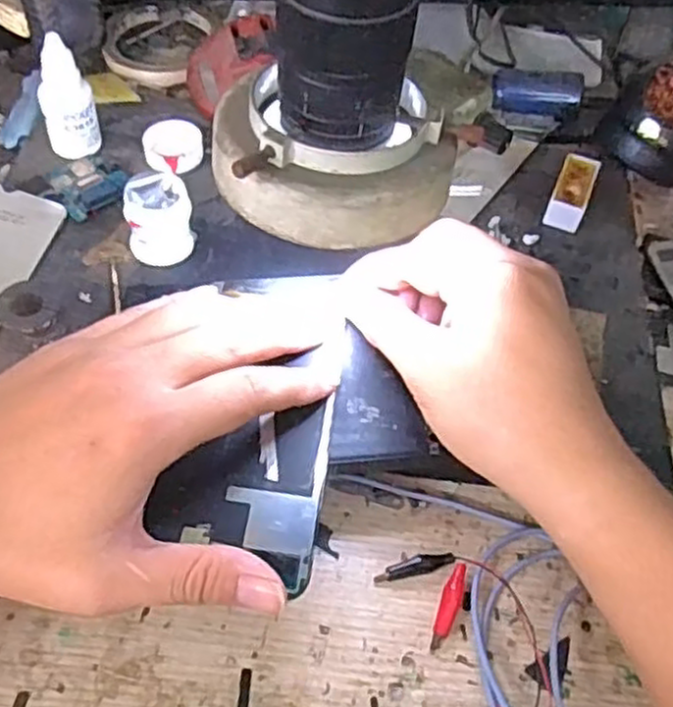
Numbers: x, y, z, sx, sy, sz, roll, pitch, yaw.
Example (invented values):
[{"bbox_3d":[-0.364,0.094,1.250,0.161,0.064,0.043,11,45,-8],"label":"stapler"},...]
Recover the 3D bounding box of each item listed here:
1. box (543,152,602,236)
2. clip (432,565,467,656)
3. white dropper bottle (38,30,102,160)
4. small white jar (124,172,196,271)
[{"bbox_3d":[0.142,-0.097,0.456,0.022,0.014,0.050,21,55,10],"label":"box"},{"bbox_3d":[0.050,0.111,0.334,0.008,0.006,0.040,21,55,10],"label":"clip"},{"bbox_3d":[-0.156,-0.144,0.438,0.022,0.072,0.030,34,59,19],"label":"white dropper bottle"},{"bbox_3d":[-0.095,-0.072,0.407,0.034,0.037,0.036,2,54,-3],"label":"small white jar"}]

